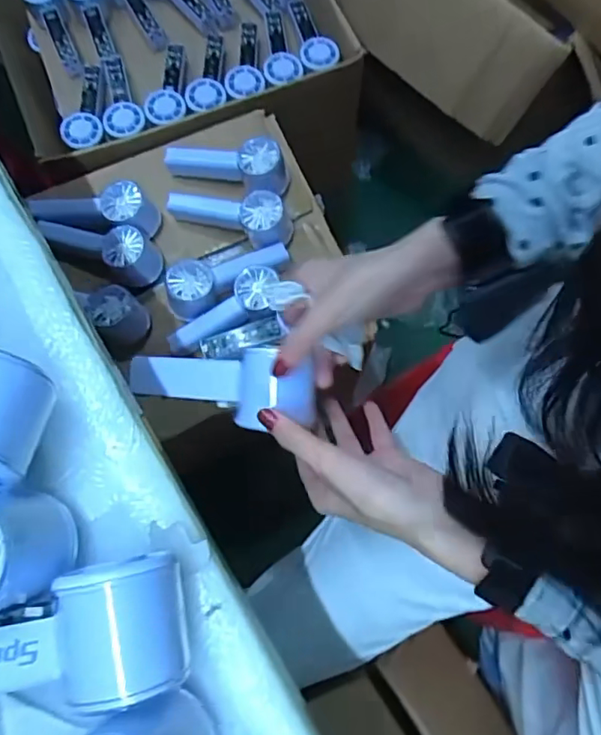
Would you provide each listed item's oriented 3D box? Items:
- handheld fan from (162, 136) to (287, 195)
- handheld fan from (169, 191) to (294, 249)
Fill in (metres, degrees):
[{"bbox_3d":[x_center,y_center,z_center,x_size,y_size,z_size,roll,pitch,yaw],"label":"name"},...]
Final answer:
[{"bbox_3d":[-0.094,-0.256,0.703,0.156,0.062,0.043,4,76,1],"label":"handheld fan"},{"bbox_3d":[-0.089,-0.186,0.684,0.153,0.060,0.056,12,76,3],"label":"handheld fan"}]

